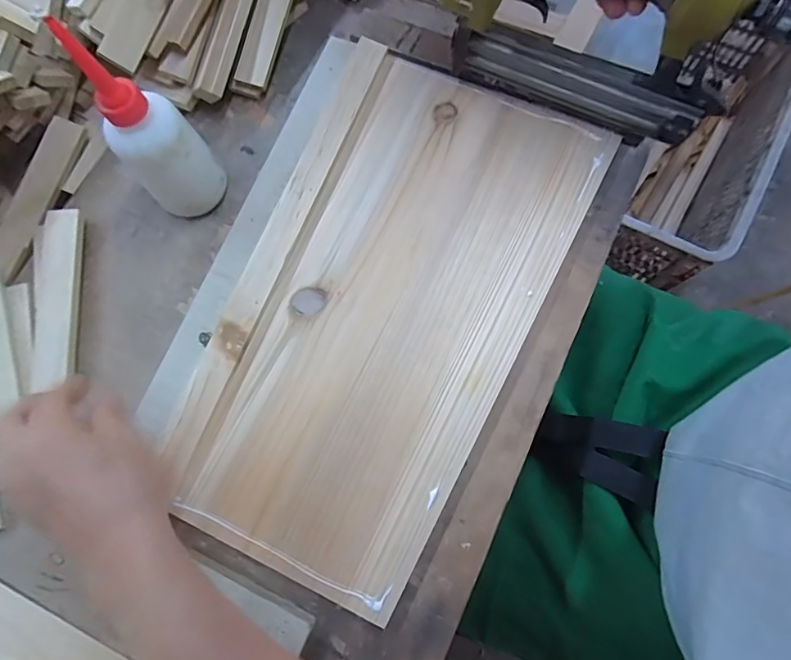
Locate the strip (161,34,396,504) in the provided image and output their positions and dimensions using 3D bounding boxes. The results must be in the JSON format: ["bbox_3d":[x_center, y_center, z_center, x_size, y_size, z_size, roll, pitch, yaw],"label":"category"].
[{"bbox_3d":[-0.093,-0.074,0.391,0.037,0.020,0.407,21,80,5],"label":"strip"}]

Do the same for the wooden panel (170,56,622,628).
[{"bbox_3d":[0.009,-0.018,0.384,0.197,0.020,0.420,23,80,5],"label":"wooden panel"}]

